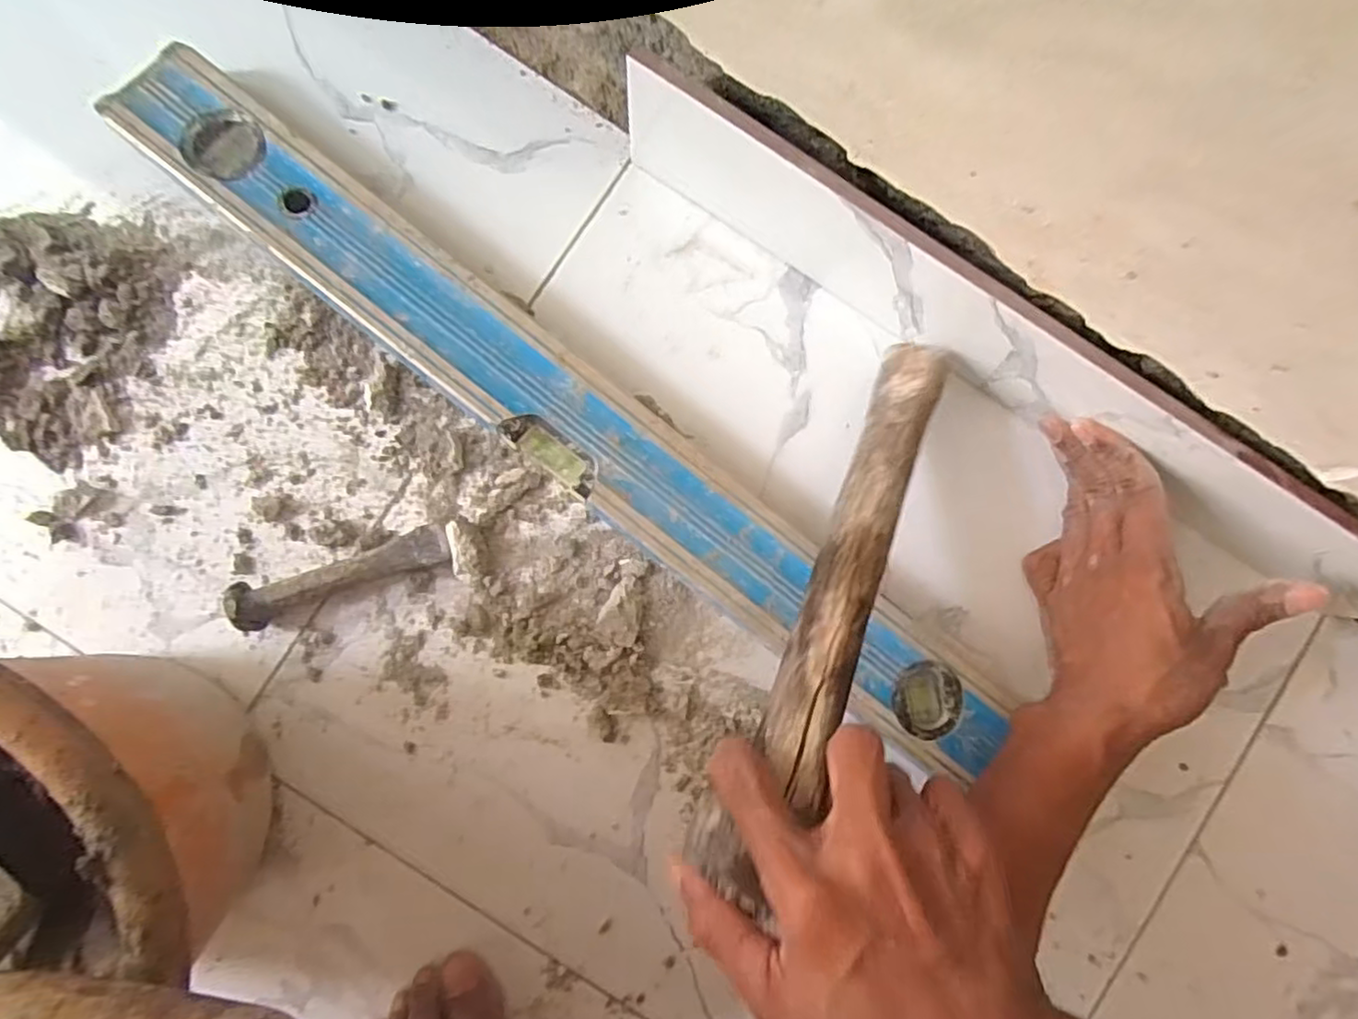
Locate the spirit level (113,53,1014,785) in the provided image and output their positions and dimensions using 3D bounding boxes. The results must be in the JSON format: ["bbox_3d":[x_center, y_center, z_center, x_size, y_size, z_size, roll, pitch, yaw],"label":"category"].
[{"bbox_3d":[-0.058,-0.049,0.377,0.557,0.039,0.065,37,87,0],"label":"spirit level"}]

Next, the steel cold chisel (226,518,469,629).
[{"bbox_3d":[-0.182,0.036,0.380,0.123,0.024,0.028,-16,88,-3],"label":"steel cold chisel"}]

